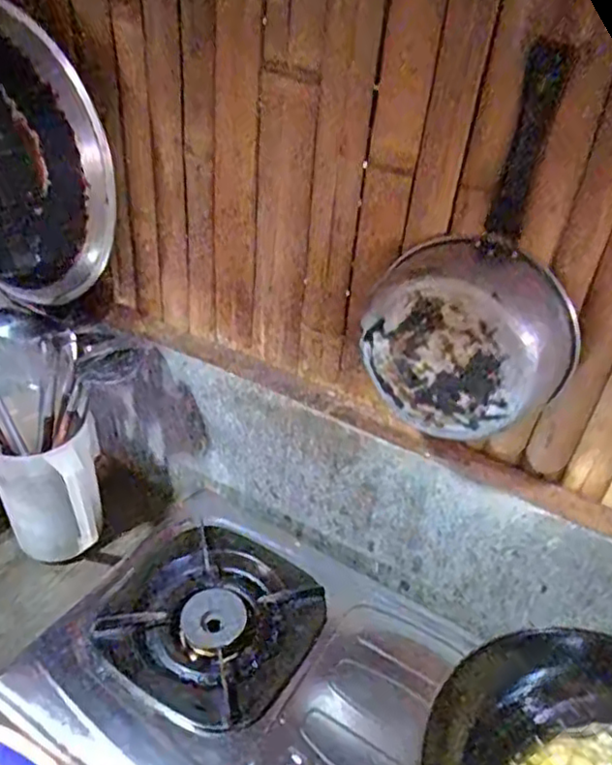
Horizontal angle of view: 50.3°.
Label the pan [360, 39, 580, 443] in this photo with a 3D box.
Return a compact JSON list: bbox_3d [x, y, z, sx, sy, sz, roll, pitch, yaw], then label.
[{"bbox_3d":[0.149,-0.097,0.530,0.164,0.281,0.096,21,40,21],"label":"pan"}]

